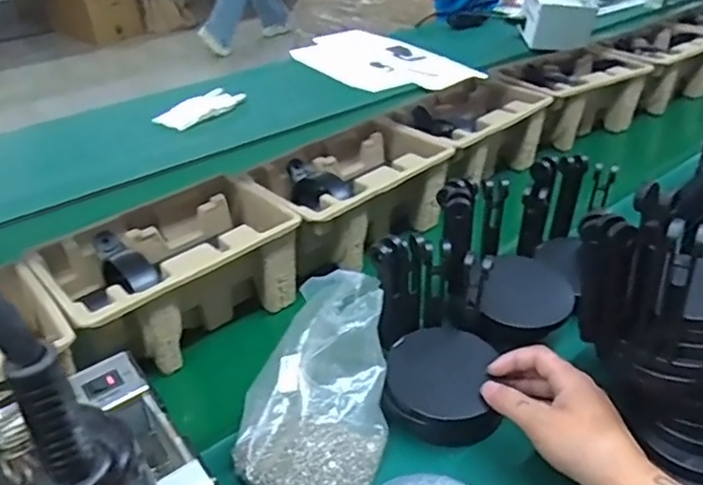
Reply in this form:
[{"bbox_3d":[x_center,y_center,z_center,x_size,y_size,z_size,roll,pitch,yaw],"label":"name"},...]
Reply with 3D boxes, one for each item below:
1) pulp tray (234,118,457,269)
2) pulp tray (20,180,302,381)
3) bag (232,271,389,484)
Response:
[{"bbox_3d":[-0.003,-0.059,0.723,0.233,0.093,0.144,-27,42,-33],"label":"pulp tray"},{"bbox_3d":[-0.176,0.034,0.600,0.228,0.101,0.137,-28,43,-34],"label":"pulp tray"},{"bbox_3d":[-0.031,0.114,0.463,0.117,0.108,0.163,13,37,20],"label":"bag"}]

